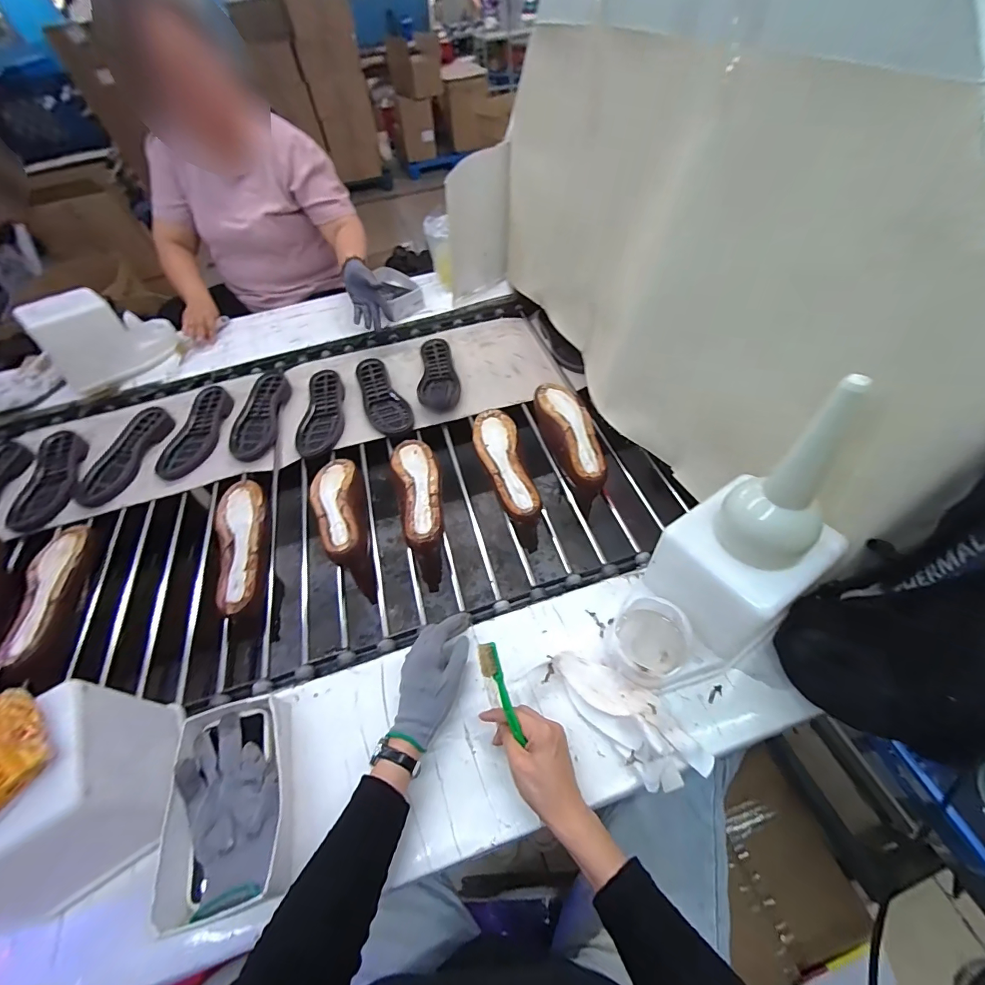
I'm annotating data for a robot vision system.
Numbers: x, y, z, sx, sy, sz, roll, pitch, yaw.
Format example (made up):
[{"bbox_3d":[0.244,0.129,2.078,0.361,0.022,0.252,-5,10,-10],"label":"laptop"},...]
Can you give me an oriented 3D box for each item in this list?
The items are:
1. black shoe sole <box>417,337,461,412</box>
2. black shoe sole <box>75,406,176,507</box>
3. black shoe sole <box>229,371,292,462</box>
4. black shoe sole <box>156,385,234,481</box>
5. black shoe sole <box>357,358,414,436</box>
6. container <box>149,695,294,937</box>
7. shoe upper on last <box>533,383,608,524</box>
[{"bbox_3d":[-0.121,-0.272,0.984,0.088,0.034,0.231,-5,51,2],"label":"black shoe sole"},{"bbox_3d":[-0.776,-0.081,0.898,0.095,0.026,0.247,4,52,9],"label":"black shoe sole"},{"bbox_3d":[-0.511,-0.178,0.948,0.093,0.031,0.247,-5,51,3],"label":"black shoe sole"},{"bbox_3d":[-0.643,-0.140,0.936,0.093,0.026,0.258,-2,51,5],"label":"black shoe sole"},{"bbox_3d":[-0.253,-0.217,0.958,0.083,0.029,0.254,-24,53,-13],"label":"black shoe sole"},{"bbox_3d":[-0.280,0.333,0.468,0.108,0.060,0.188,-14,51,-5],"label":"container"},{"bbox_3d":[0.145,-0.095,0.794,0.082,0.088,0.256,-15,65,-6],"label":"shoe upper on last"}]

